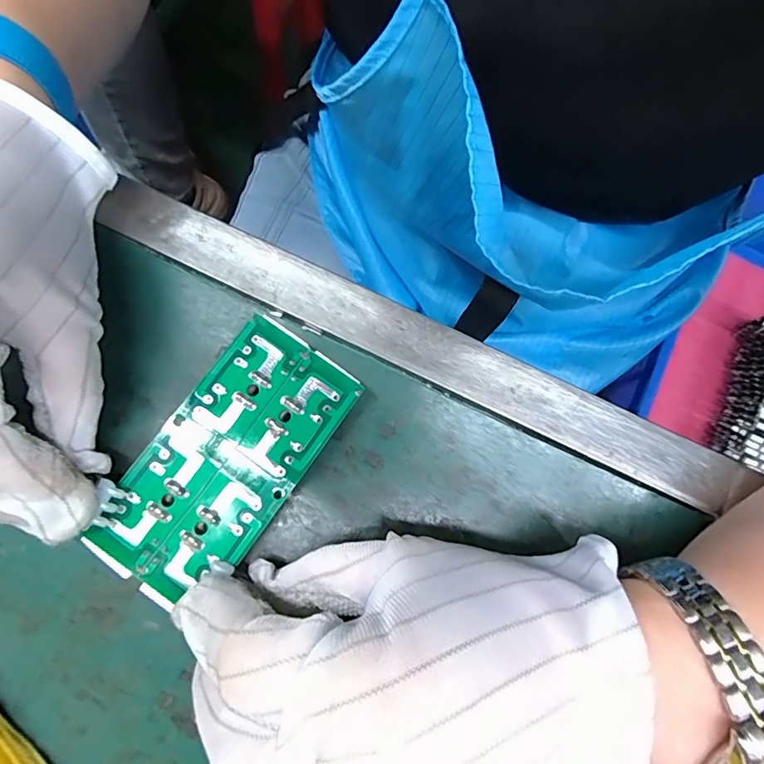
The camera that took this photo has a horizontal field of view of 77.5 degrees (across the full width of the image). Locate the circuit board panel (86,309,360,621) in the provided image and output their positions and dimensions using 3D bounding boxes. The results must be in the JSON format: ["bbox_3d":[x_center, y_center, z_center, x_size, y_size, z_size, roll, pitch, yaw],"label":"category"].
[{"bbox_3d":[-0.058,0.029,0.179,0.052,0.004,0.105,35,79,6],"label":"circuit board panel"}]

